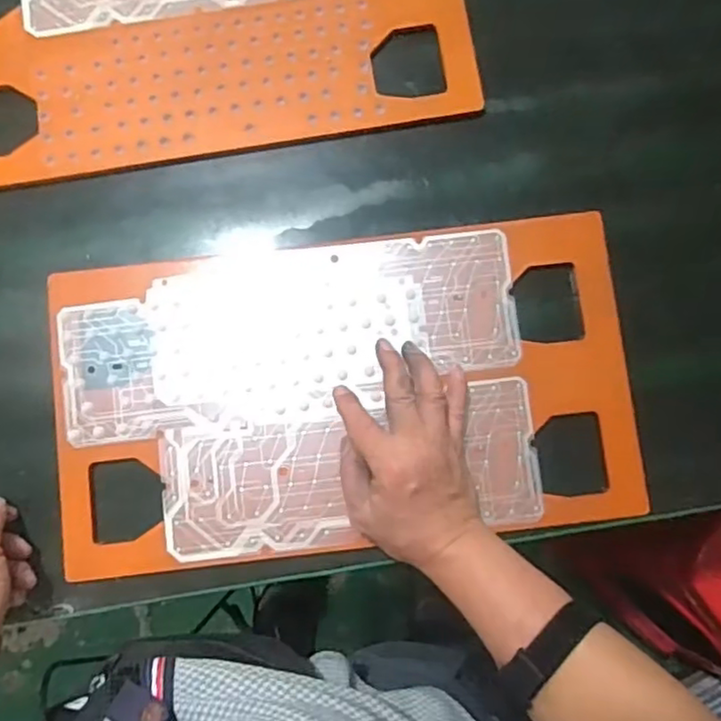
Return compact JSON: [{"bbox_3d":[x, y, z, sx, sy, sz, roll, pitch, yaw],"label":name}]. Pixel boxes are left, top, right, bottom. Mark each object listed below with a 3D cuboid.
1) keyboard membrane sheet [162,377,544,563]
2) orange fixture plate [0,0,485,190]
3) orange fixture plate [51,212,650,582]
[{"bbox_3d":[-0.007,0.084,0.491,0.278,0.005,0.101,-7,82,0],"label":"keyboard membrane sheet"},{"bbox_3d":[-0.132,-0.279,0.537,0.430,0.023,0.226,-9,82,0],"label":"orange fixture plate"},{"bbox_3d":[-0.014,0.024,0.499,0.429,0.013,0.231,-7,82,1],"label":"orange fixture plate"}]

